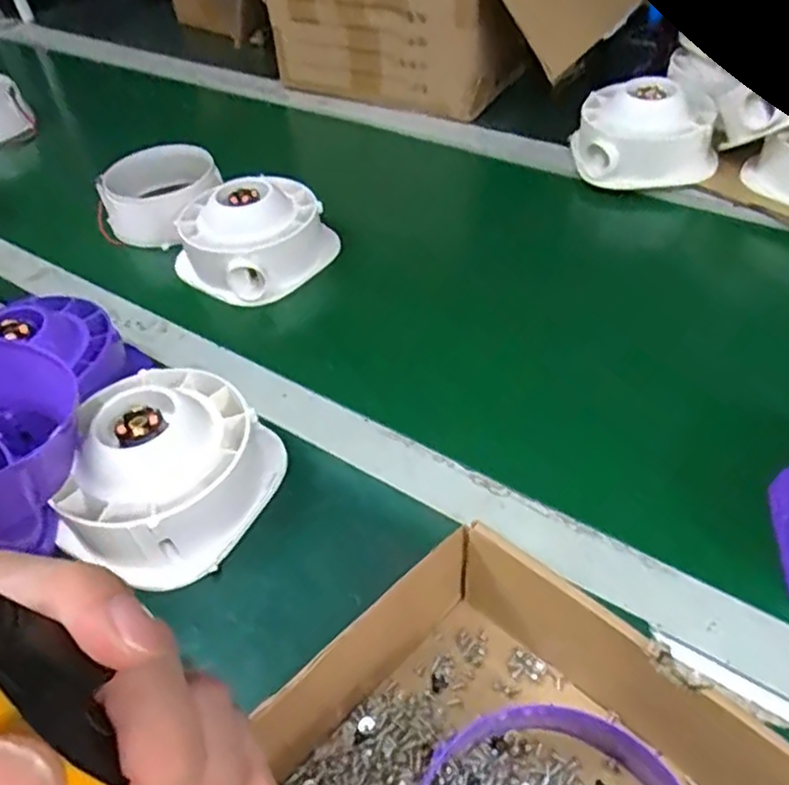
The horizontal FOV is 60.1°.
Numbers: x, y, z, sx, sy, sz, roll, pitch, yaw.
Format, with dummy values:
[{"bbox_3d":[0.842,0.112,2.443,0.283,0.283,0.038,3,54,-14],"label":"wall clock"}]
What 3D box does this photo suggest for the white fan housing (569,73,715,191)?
[{"bbox_3d":[0.255,-0.271,0.701,0.133,0.077,0.116,-4,45,1],"label":"white fan housing"}]

